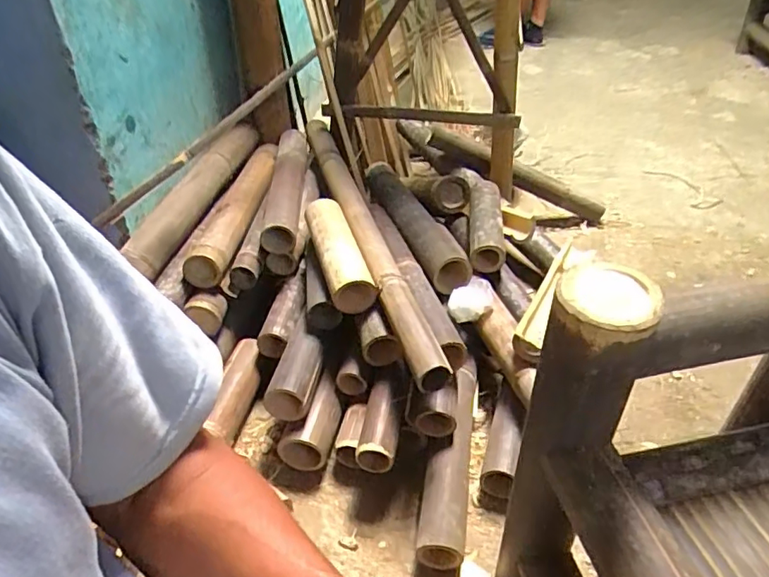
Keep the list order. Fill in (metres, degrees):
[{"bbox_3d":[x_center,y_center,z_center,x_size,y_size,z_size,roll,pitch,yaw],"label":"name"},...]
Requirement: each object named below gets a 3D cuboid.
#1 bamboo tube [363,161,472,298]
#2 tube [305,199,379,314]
[{"bbox_3d":[0.053,-0.149,1.167,0.091,0.072,0.507,-13,40,-16],"label":"bamboo tube"},{"bbox_3d":[-0.081,-0.071,0.953,0.075,0.065,0.254,-11,51,-14],"label":"tube"}]

